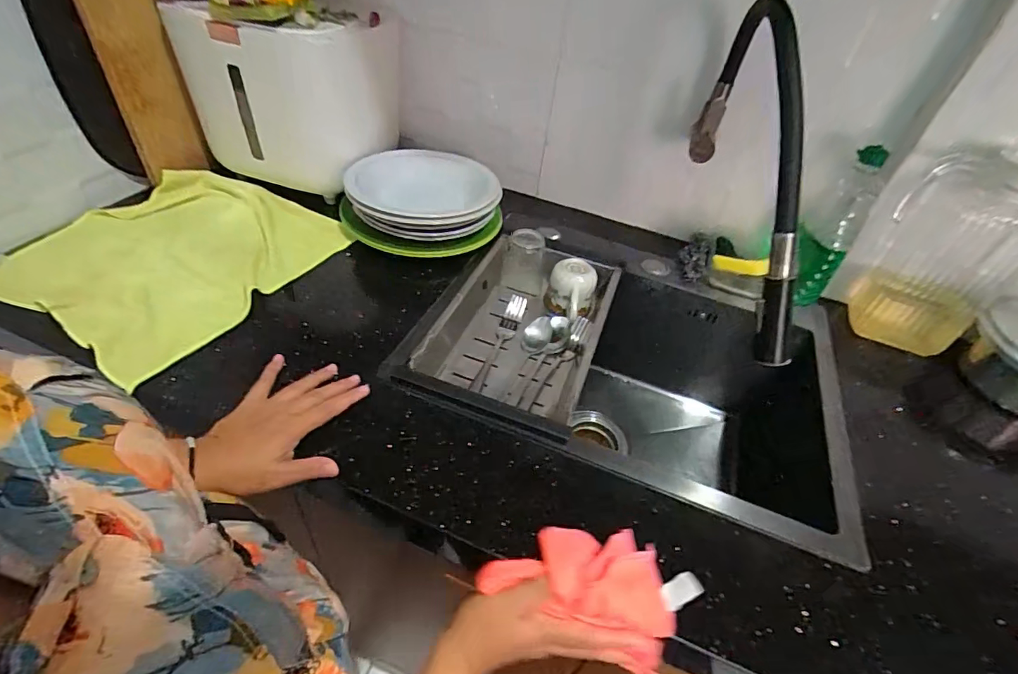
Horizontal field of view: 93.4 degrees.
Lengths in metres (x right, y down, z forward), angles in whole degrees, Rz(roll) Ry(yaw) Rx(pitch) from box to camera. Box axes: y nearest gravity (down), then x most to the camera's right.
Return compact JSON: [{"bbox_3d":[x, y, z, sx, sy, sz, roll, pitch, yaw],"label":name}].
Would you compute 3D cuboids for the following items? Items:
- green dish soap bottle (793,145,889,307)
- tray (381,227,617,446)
[{"bbox_3d":[0.450,-0.151,0.675,0.075,0.208,0.066,31,48,22],"label":"green dish soap bottle"},{"bbox_3d":[0.013,-0.017,0.642,0.212,0.077,0.333,18,44,10],"label":"tray"}]

